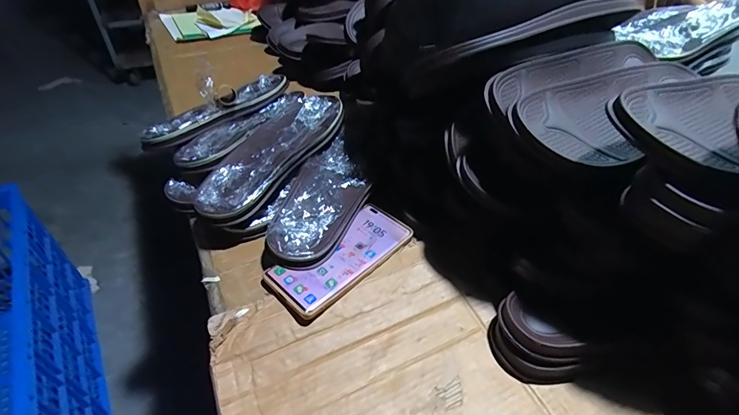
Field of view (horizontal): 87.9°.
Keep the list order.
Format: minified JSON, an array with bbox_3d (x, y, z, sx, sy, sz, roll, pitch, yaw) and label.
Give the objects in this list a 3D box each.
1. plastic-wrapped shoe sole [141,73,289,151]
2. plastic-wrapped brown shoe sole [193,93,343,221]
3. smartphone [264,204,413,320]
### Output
[{"bbox_3d":[-0.237,-0.158,0.606,0.067,0.024,0.243,28,49,25],"label":"plastic-wrapped shoe sole"},{"bbox_3d":[-0.128,-0.079,0.503,0.093,0.020,0.253,22,47,20],"label":"plastic-wrapped brown shoe sole"},{"bbox_3d":[-0.027,0.052,0.427,0.165,0.016,0.070,-33,53,-31],"label":"smartphone"}]

